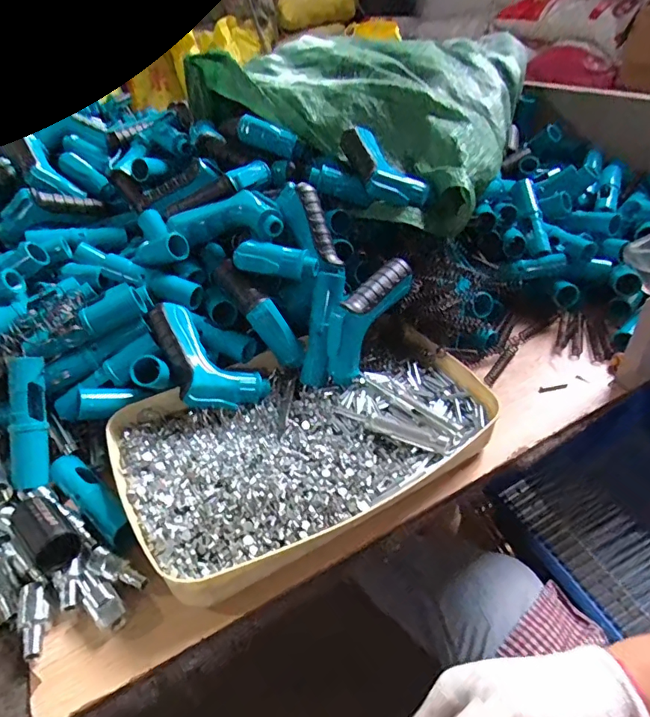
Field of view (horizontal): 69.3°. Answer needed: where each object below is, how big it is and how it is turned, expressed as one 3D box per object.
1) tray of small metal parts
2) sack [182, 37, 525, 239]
[{"bbox_3d":[-0.014,0.071,0.448,0.334,0.042,0.219,-20,40,-20],"label":"tray of small metal parts"},{"bbox_3d":[0.091,-0.411,0.761,0.407,0.152,0.560,12,40,21],"label":"sack"}]

